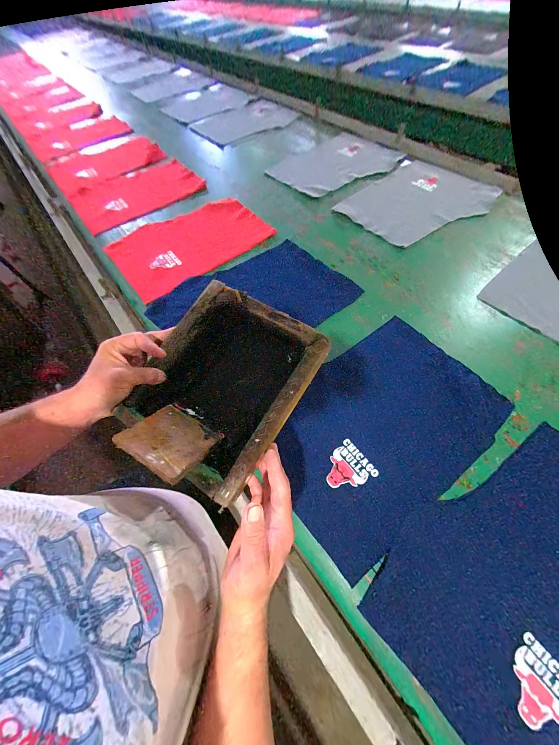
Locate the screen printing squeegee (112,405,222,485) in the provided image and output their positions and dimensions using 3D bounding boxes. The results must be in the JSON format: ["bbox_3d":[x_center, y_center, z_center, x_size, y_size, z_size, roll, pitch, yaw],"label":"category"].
[{"bbox_3d":[-0.146,0.090,0.346,0.101,0.006,0.091,28,32,14],"label":"screen printing squeegee"}]

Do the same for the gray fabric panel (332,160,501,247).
[{"bbox_3d":[0.448,-0.572,0.858,0.432,0.014,0.351,-35,64,-12],"label":"gray fabric panel"}]

